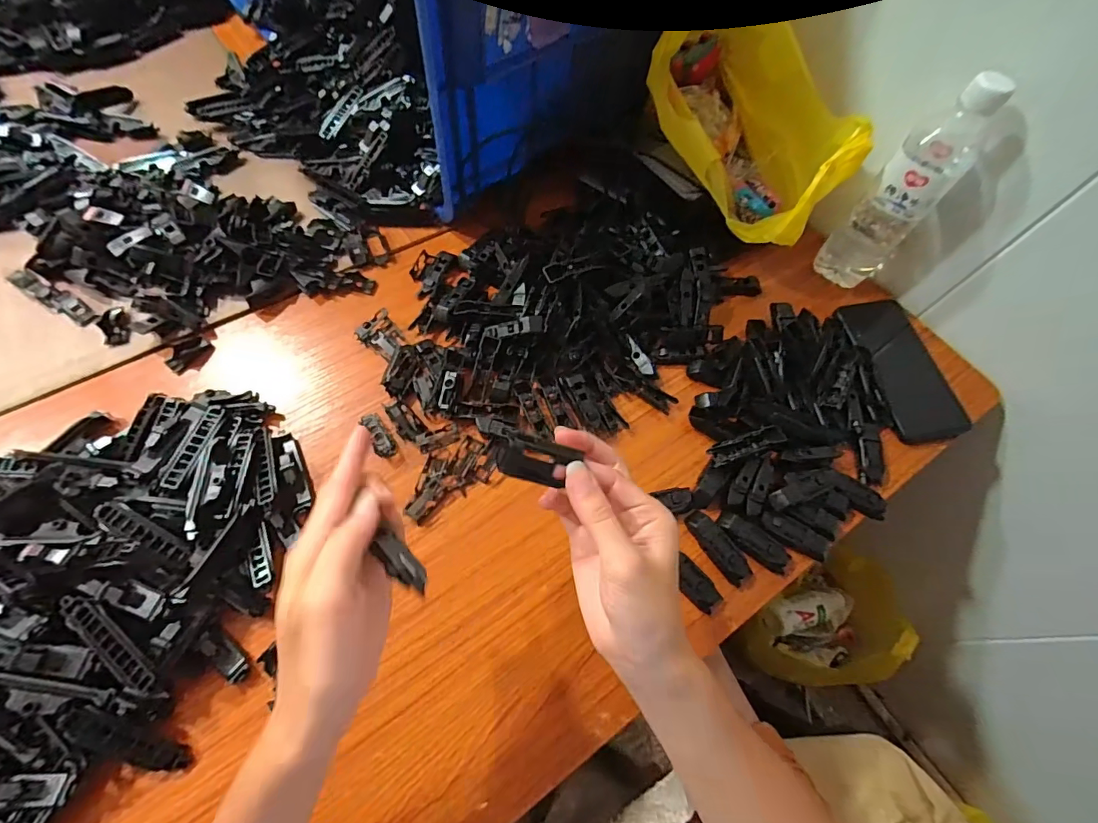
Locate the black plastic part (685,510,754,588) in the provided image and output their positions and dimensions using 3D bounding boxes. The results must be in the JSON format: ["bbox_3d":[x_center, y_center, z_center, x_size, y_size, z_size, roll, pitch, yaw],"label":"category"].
[{"bbox_3d":[0.145,0.115,0.404,0.021,0.010,0.068,-33,72,-19],"label":"black plastic part"}]

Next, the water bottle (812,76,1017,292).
[{"bbox_3d":[0.360,-0.220,0.481,0.070,0.209,0.063,-39,73,-21],"label":"water bottle"}]

